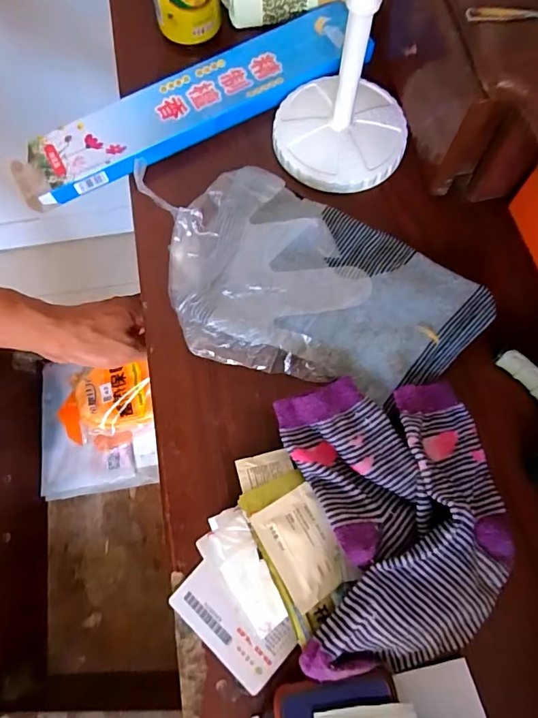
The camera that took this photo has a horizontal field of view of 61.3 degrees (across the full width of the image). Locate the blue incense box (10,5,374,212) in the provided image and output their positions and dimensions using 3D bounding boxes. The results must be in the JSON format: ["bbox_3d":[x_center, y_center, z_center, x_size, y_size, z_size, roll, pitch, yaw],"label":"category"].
[{"bbox_3d":[-0.075,-0.247,0.440,0.353,0.025,0.070,-27,74,-7],"label":"blue incense box"}]

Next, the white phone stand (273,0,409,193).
[{"bbox_3d":[0.061,-0.249,0.293,0.118,0.260,0.118,23,75,8],"label":"white phone stand"}]

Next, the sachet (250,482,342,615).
[{"bbox_3d":[0.024,0.126,0.308,0.047,0.004,0.068,-26,80,-18],"label":"sachet"}]

